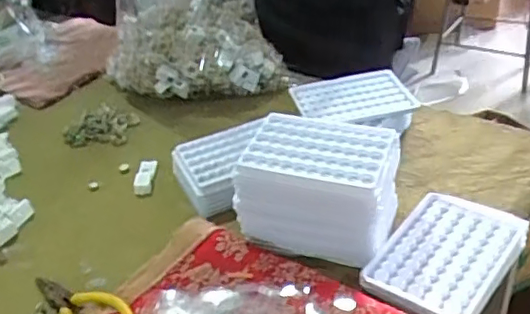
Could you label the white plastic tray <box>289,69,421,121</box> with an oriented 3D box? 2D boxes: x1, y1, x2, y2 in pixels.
[{"bbox_3d":[0.100,-0.072,0.681,0.125,0.017,0.084,-6,35,-3],"label":"white plastic tray"}]

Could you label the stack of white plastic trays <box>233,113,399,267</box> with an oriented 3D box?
[{"bbox_3d":[0.048,0.033,0.532,0.130,0.105,0.085,9,38,19],"label":"stack of white plastic trays"}]

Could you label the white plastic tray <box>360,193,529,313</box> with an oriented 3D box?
[{"bbox_3d":[0.153,0.082,0.497,0.098,0.009,0.130,19,46,37],"label":"white plastic tray"}]

